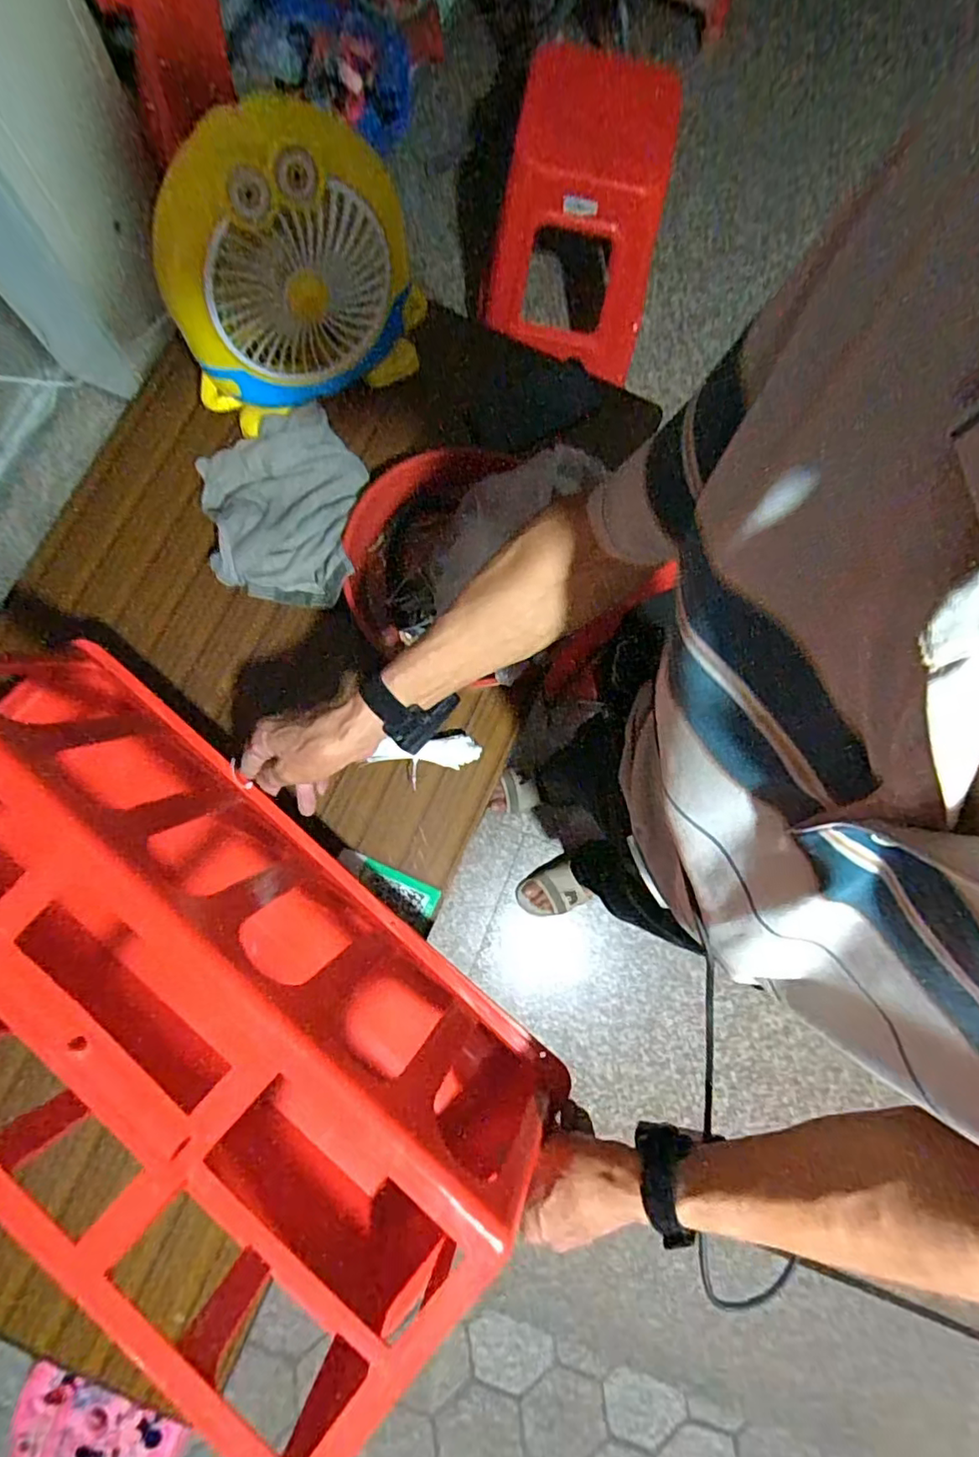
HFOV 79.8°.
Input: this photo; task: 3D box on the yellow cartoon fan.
[{"bbox_3d":[-0.183,-0.424,0.564,0.250,0.254,0.068,-15,82,-6],"label":"yellow cartoon fan"}]

